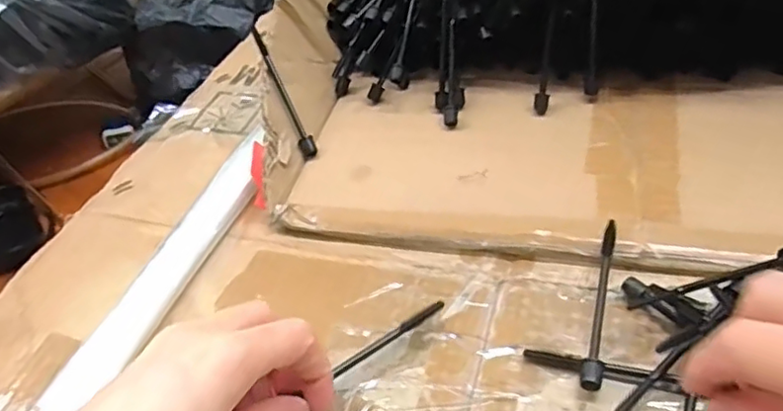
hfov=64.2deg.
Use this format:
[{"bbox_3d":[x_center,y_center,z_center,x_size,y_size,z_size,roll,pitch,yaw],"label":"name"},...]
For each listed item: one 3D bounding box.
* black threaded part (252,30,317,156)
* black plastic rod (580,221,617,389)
[{"bbox_3d":[-0.073,-0.077,0.422,0.011,0.006,0.097,-23,83,-22],"label":"black threaded part"},{"bbox_3d":[0.102,0.046,0.302,0.009,0.018,0.098,10,40,18],"label":"black plastic rod"}]

